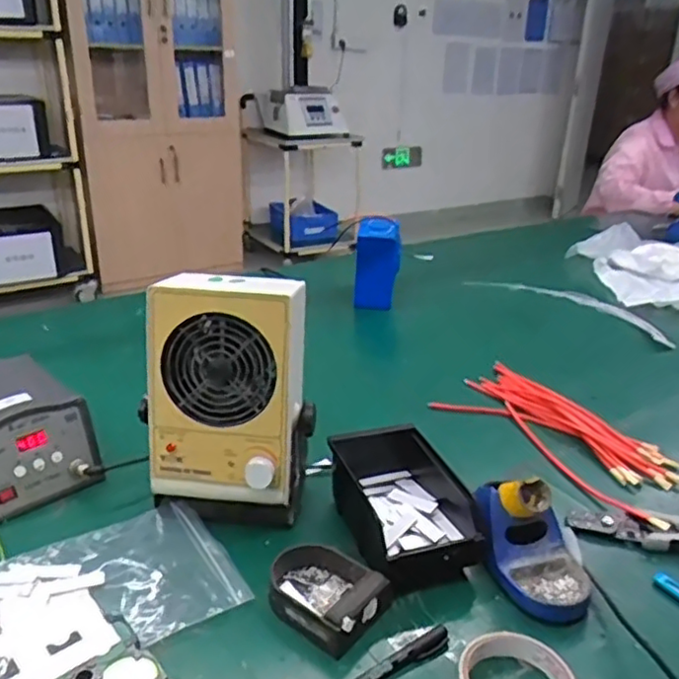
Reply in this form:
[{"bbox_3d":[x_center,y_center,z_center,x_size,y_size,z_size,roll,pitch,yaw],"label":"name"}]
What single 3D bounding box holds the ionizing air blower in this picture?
[{"bbox_3d":[-0.109,0.061,0.680,0.161,0.241,0.125,7,25,9],"label":"ionizing air blower"}]

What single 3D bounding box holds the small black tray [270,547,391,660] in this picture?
[{"bbox_3d":[-0.019,0.219,0.589,0.111,0.032,0.082,17,29,29],"label":"small black tray"}]

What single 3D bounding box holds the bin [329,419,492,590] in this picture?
[{"bbox_3d":[0.059,0.160,0.686,0.122,0.068,0.192,-7,26,-19],"label":"bin"}]

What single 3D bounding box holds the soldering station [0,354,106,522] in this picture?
[{"bbox_3d":[-0.382,0.101,0.758,0.138,0.101,0.205,-18,32,-37],"label":"soldering station"}]

